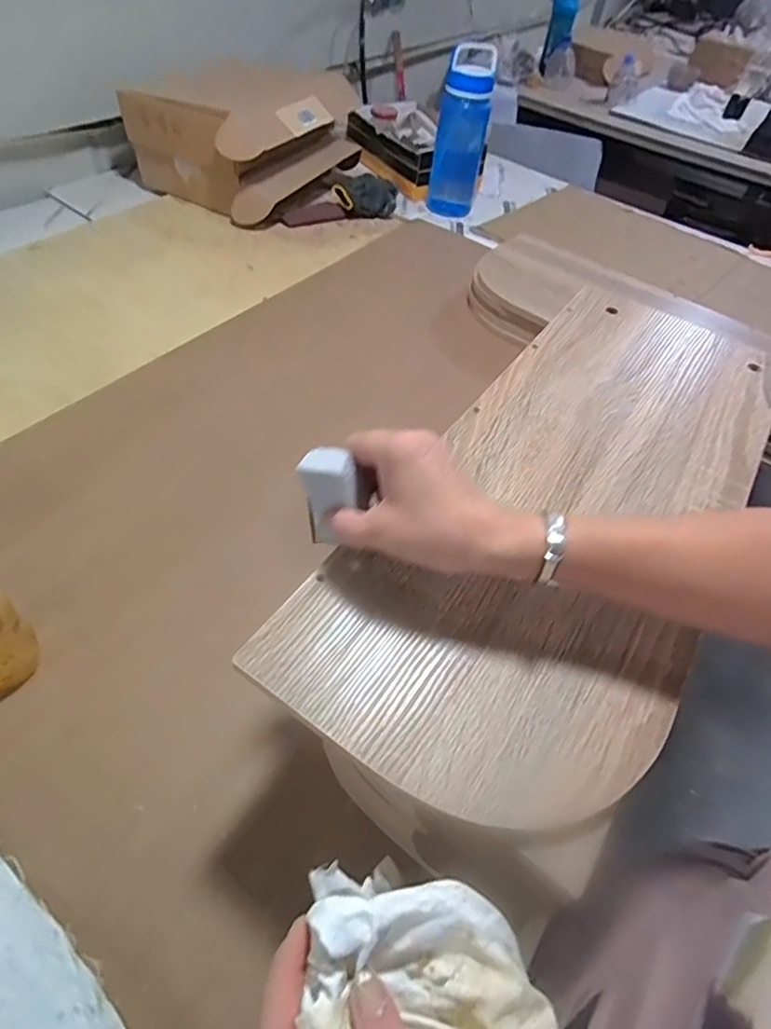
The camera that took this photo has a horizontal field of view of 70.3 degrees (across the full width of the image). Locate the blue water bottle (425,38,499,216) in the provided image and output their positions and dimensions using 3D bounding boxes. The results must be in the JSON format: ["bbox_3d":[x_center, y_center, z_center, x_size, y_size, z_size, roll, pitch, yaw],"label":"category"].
[{"bbox_3d":[0.155,-0.778,1.120,0.103,0.263,0.117,12,52,3],"label":"blue water bottle"}]

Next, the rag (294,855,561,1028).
[{"bbox_3d":[0.021,0.214,0.244,0.124,0.061,0.083,17,55,9],"label":"rag"}]

